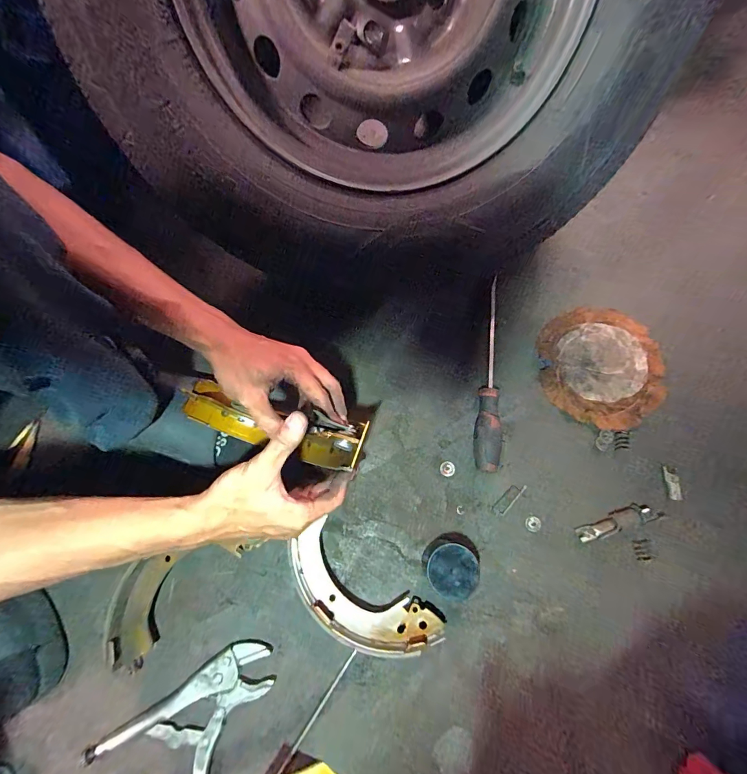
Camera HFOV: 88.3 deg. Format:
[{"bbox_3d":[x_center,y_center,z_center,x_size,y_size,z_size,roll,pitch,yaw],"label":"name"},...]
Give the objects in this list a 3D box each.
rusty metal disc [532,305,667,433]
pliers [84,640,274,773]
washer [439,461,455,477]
[{"bbox_3d":[0.322,-0.032,0.545,0.169,0.010,0.174,0,76,2],"label":"rusty metal disc"},{"bbox_3d":[-0.203,0.391,0.447,0.163,0.027,0.202,34,80,9],"label":"pliers"},{"bbox_3d":[0.100,0.111,0.520,0.021,0.004,0.020,0,76,2],"label":"washer"}]

